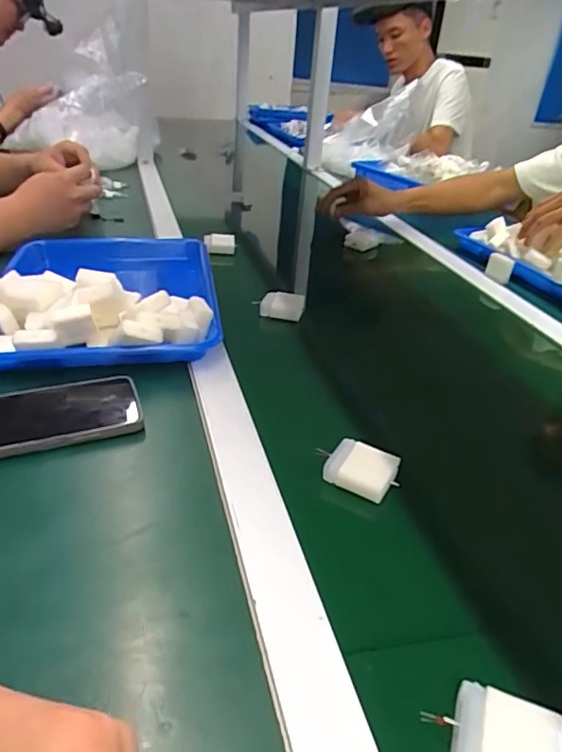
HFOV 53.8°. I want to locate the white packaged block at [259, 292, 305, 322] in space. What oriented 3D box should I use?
[{"bbox_3d":[0.001,-0.085,0.678,0.052,0.027,0.024,3,31,-2],"label":"white packaged block"}]

